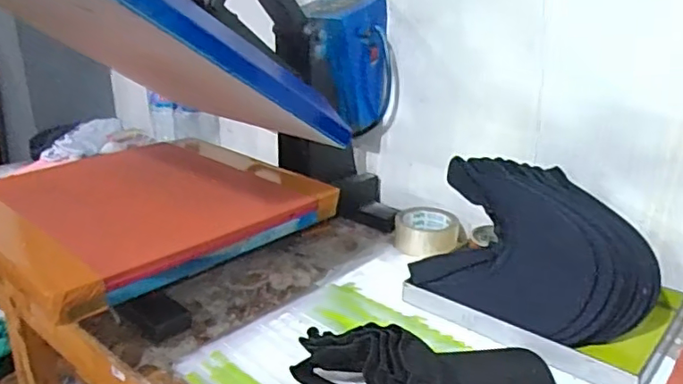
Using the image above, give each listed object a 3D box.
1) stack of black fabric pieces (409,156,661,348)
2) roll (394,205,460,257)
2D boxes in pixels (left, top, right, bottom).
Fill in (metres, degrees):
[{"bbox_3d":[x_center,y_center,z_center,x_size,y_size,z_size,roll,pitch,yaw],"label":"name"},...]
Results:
[{"bbox_3d":[0.241,0.077,0.737,0.276,0.180,0.116,16,26,34],"label":"stack of black fabric pieces"},{"bbox_3d":[0.140,0.065,0.959,0.105,0.041,0.107,3,22,7],"label":"roll"}]

